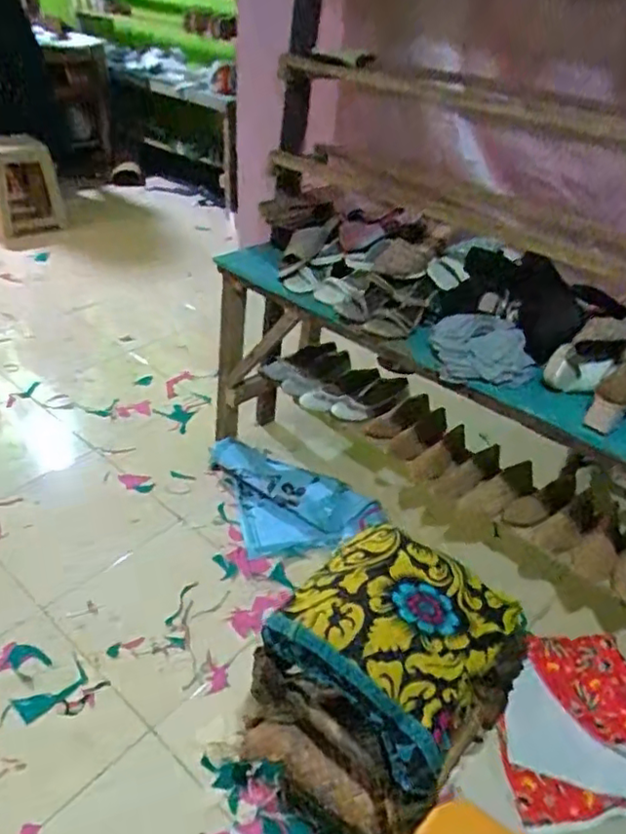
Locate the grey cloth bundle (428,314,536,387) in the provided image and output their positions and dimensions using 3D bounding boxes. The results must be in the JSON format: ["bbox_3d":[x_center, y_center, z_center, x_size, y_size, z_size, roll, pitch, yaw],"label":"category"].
[{"bbox_3d":[0.324,-0.138,1.206,0.188,0.078,0.174,10,37,5],"label":"grey cloth bundle"}]

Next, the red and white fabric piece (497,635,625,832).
[{"bbox_3d":[0.578,0.636,1.257,0.402,0.065,0.387,7,37,1],"label":"red and white fabric piece"}]

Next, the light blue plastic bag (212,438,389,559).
[{"bbox_3d":[-0.049,0.192,1.732,0.372,0.049,0.435,-11,40,-21],"label":"light blue plastic bag"}]

